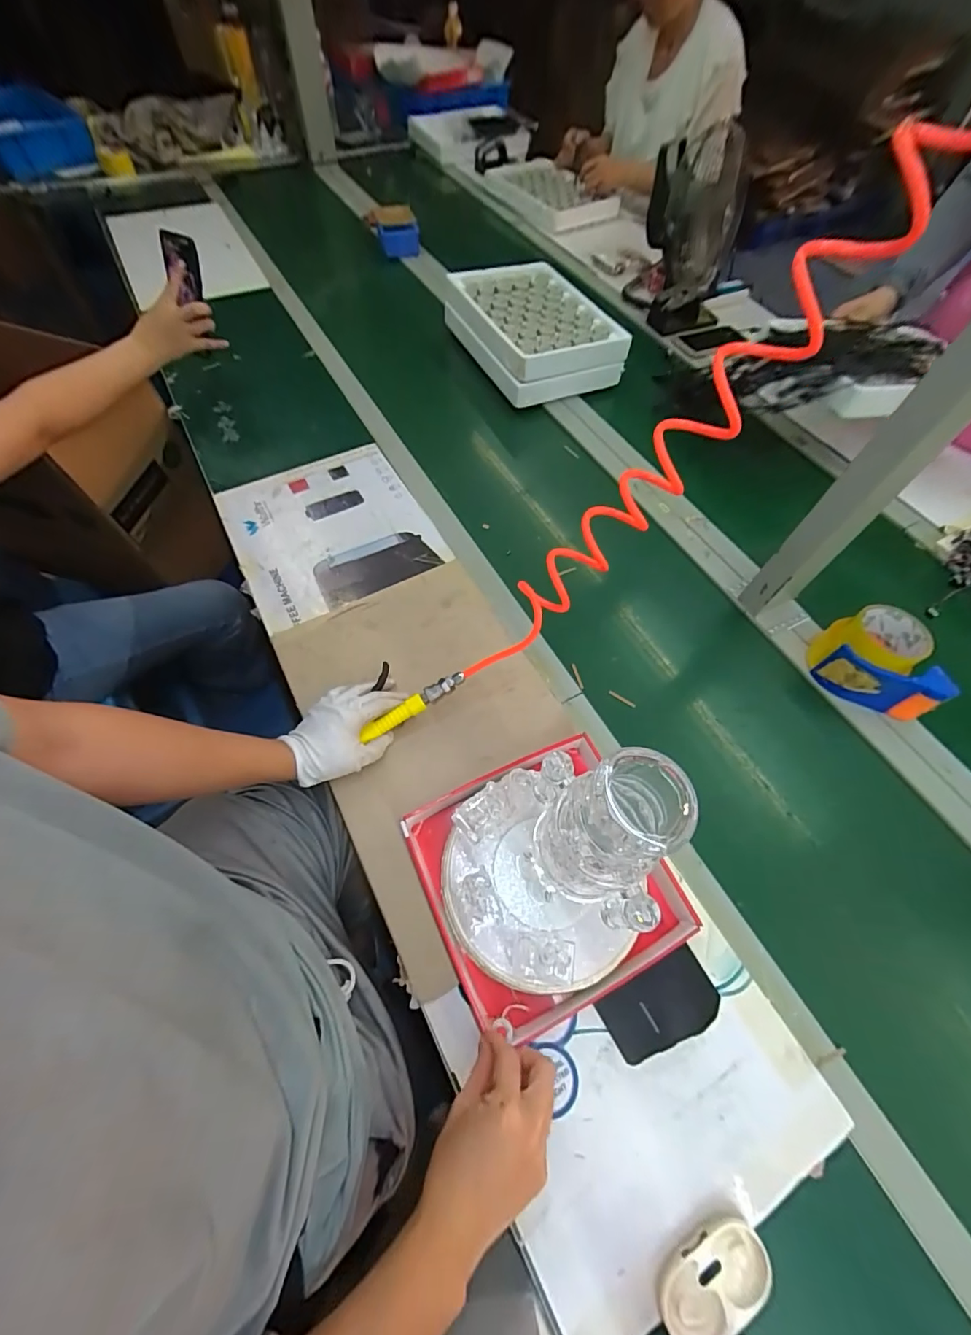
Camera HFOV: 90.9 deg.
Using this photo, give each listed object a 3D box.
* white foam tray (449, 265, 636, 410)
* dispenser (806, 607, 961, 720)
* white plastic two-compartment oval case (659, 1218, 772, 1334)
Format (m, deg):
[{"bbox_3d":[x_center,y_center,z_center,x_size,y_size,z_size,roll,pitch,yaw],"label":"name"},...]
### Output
[{"bbox_3d":[0.098,-0.703,1.005,0.263,0.097,0.360,-23,65,-13],"label":"white foam tray"},{"bbox_3d":[0.528,-0.010,0.640,0.143,0.086,0.098,22,63,10],"label":"dispenser"},{"bbox_3d":[0.185,0.498,0.389,0.096,0.017,0.054,-22,64,-13],"label":"white plastic two-compartment oval case"}]

